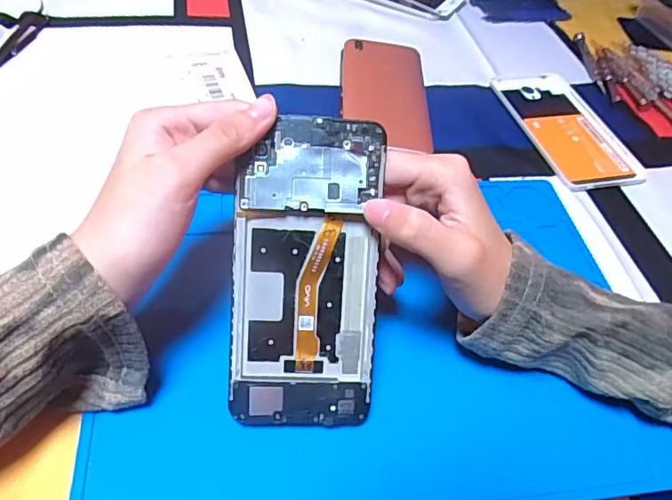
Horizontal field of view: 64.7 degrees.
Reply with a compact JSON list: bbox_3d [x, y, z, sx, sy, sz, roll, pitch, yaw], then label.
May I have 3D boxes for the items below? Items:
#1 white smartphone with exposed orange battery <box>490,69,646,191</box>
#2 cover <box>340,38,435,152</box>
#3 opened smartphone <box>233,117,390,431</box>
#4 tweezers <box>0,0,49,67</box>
[{"bbox_3d":[0.198,-0.112,0.467,0.080,0.006,0.157,-7,52,-12],"label":"white smartphone with exposed orange battery"},{"bbox_3d":[0.043,-0.143,0.469,0.075,0.013,0.144,3,50,-4],"label":"cover"},{"bbox_3d":[-0.014,0.012,0.259,0.069,0.148,0.009,5,7,-3],"label":"opened smartphone"},{"bbox_3d":[-0.280,-0.181,0.465,0.023,0.007,0.124,2,50,-4],"label":"tweezers"}]

